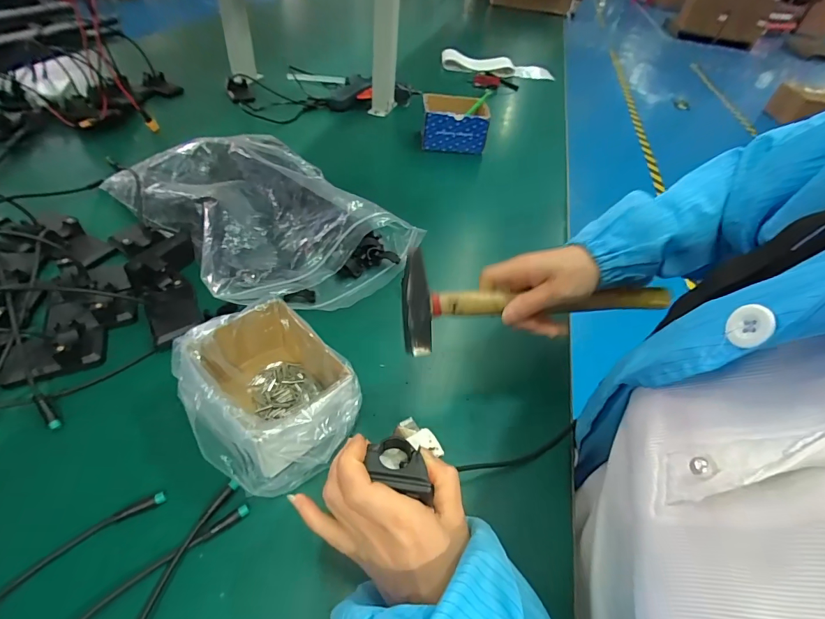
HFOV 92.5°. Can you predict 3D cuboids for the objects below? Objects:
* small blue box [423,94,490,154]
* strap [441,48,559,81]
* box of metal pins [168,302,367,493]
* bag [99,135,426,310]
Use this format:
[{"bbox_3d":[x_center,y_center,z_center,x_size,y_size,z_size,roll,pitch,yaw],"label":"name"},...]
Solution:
[{"bbox_3d":[0.081,-0.374,0.795,0.126,0.072,0.096,1,45,-7],"label":"small blue box"},{"bbox_3d":[0.262,-0.732,1.204,0.341,0.064,0.087,-3,46,-11],"label":"strap"},{"bbox_3d":[-0.129,0.069,0.343,0.142,0.073,0.121,37,53,25],"label":"box of metal pins"},{"bbox_3d":[-0.209,-0.146,0.533,0.395,0.075,0.249,38,53,26],"label":"bag"}]

